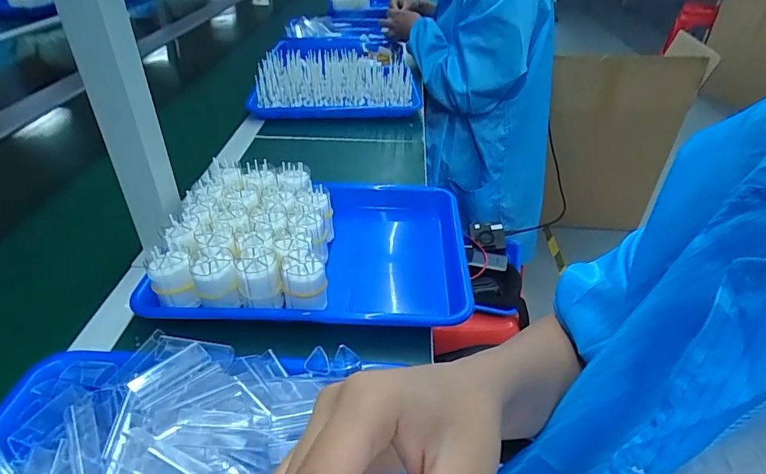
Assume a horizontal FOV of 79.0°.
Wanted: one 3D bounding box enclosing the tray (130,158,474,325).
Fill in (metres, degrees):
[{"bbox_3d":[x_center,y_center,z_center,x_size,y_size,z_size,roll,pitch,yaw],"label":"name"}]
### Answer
[{"bbox_3d":[-0.072,0.008,0.533,0.313,0.096,0.239,1,36,1],"label":"tray"}]

